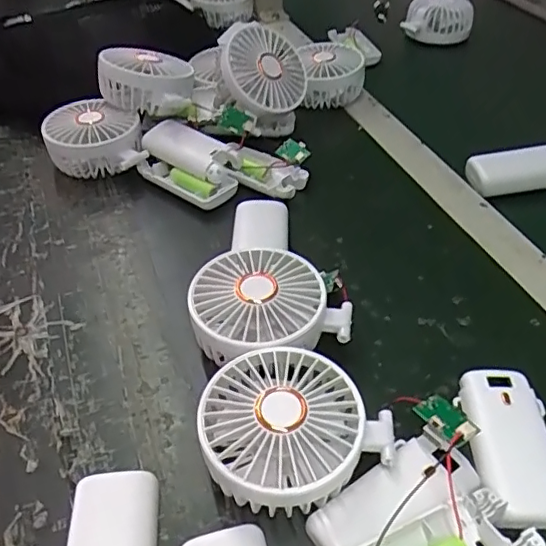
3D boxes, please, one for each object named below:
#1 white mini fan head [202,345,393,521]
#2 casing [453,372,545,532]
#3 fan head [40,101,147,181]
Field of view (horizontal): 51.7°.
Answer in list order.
[{"bbox_3d":[0.008,0.087,0.309,0.092,0.045,0.084,1,44,0],"label":"white mini fan head"},{"bbox_3d":[0.136,0.097,0.319,0.049,0.015,0.092,1,44,0],"label":"casing"},{"bbox_3d":[-0.163,-0.123,0.516,0.081,0.034,0.079,-12,45,-13],"label":"fan head"}]

